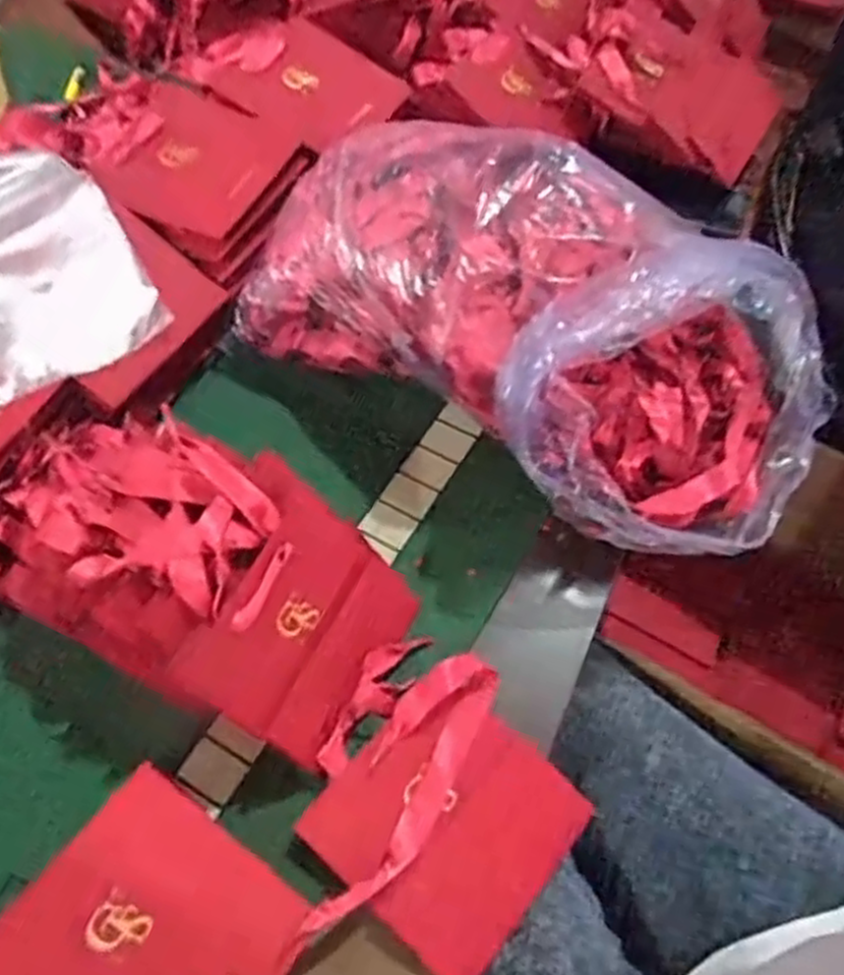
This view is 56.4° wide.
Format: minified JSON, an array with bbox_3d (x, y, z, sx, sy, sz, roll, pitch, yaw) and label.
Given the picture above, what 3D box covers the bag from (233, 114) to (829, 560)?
[{"bbox_3d":[0.084,-0.131,0.589,0.447,0.162,0.225,30,61,15],"label":"bag"}]

